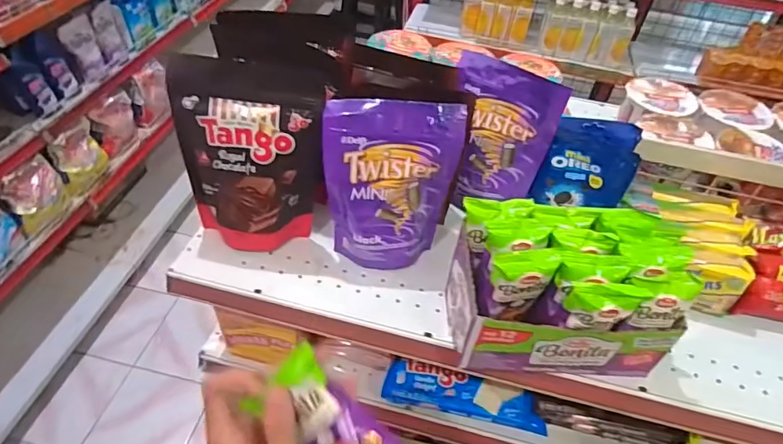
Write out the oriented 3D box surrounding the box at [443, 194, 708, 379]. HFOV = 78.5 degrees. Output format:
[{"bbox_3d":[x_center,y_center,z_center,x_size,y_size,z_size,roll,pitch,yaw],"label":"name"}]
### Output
[{"bbox_3d":[0.176,0.076,0.504,0.211,0.142,0.114,6,46,-1],"label":"box"}]

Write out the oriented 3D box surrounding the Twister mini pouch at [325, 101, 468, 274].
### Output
[{"bbox_3d":[-0.002,-0.039,0.564,0.147,0.192,0.075,8,46,1],"label":"Twister mini pouch"}]

